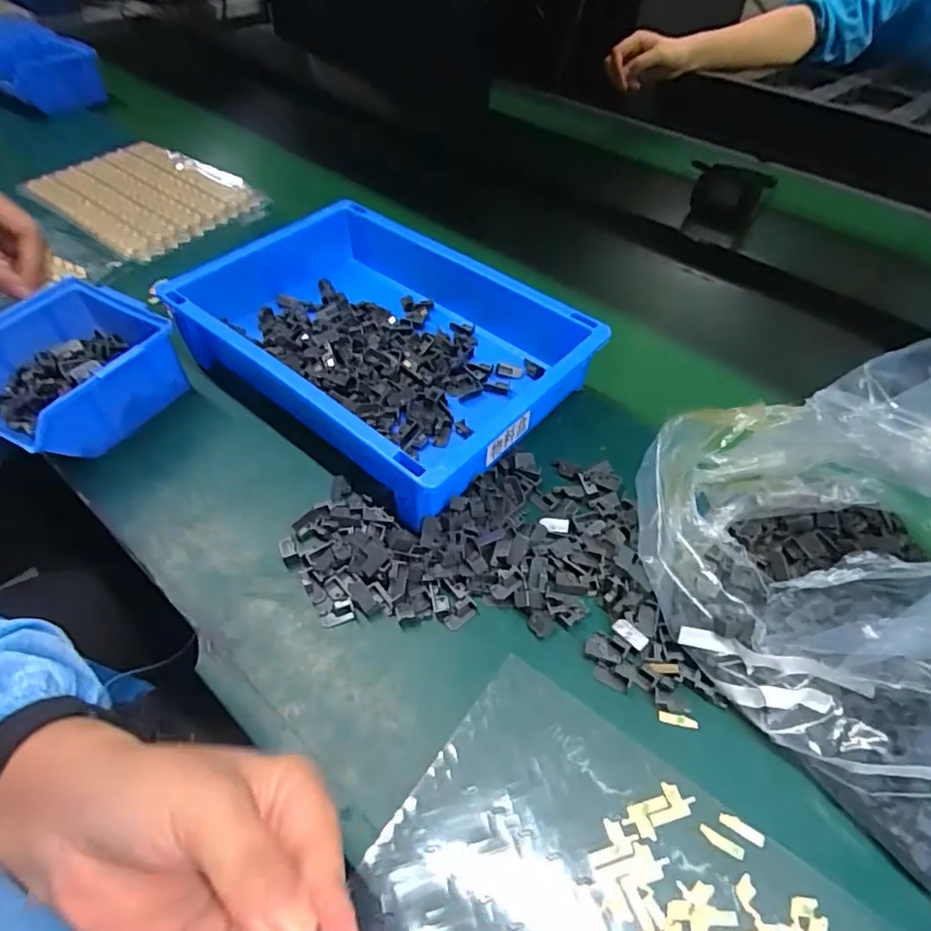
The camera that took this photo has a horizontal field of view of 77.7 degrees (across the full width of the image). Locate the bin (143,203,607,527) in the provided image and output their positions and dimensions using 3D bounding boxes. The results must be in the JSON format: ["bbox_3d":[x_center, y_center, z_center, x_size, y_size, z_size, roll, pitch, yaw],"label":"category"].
[{"bbox_3d":[-0.068,-0.108,0.480,0.306,0.063,0.217,34,56,24],"label":"bin"}]

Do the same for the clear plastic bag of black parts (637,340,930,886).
[{"bbox_3d":[0.202,0.046,0.280,0.197,0.212,0.229,11,51,7],"label":"clear plastic bag of black parts"}]

